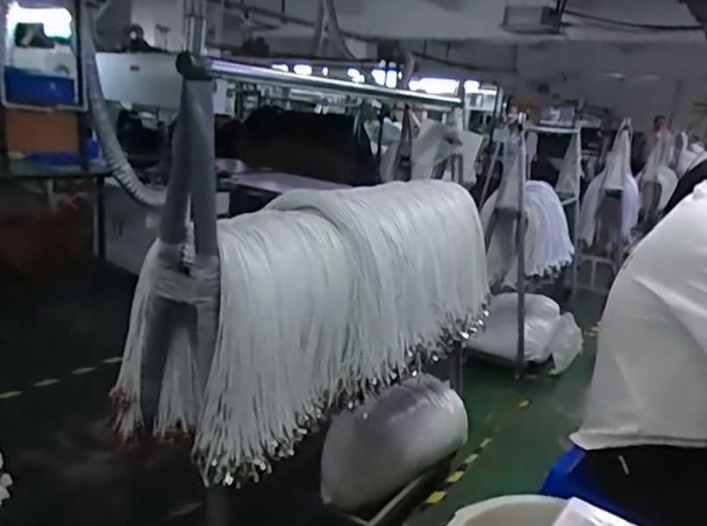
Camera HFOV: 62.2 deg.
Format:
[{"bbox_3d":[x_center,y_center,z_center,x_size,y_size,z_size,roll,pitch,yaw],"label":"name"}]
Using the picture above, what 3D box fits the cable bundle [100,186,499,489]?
[{"bbox_3d":[-0.011,0.081,1.467,0.352,0.489,1.027,17,19,39],"label":"cable bundle"}]

